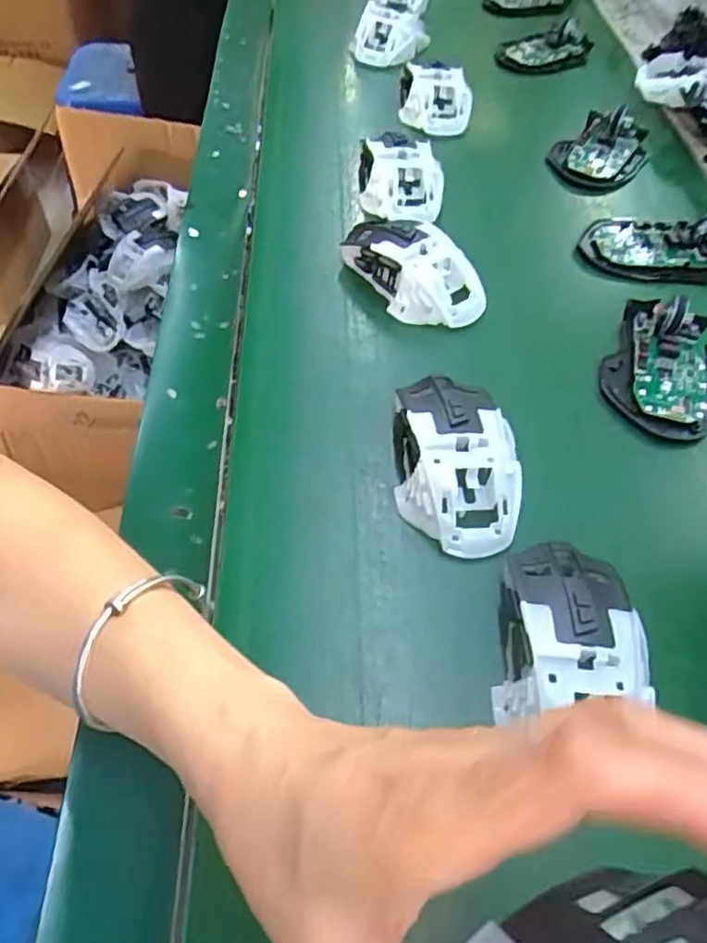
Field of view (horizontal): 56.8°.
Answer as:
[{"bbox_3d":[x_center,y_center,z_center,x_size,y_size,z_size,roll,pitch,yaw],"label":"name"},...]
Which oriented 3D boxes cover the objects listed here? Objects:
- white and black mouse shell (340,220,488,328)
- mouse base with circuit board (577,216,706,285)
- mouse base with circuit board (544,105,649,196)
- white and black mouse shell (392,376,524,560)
[{"bbox_3d":[0.040,-0.138,0.457,0.109,0.042,0.054,26,56,15],"label":"white and black mouse shell"},{"bbox_3d":[0.232,-0.171,0.495,0.109,0.029,0.060,16,55,8],"label":"mouse base with circuit board"},{"bbox_3d":[0.218,-0.283,0.577,0.066,0.028,0.121,35,60,21],"label":"mouse base with circuit board"},{"bbox_3d":[0.057,-0.010,0.359,0.064,0.036,0.108,2,54,-2],"label":"white and black mouse shell"}]

